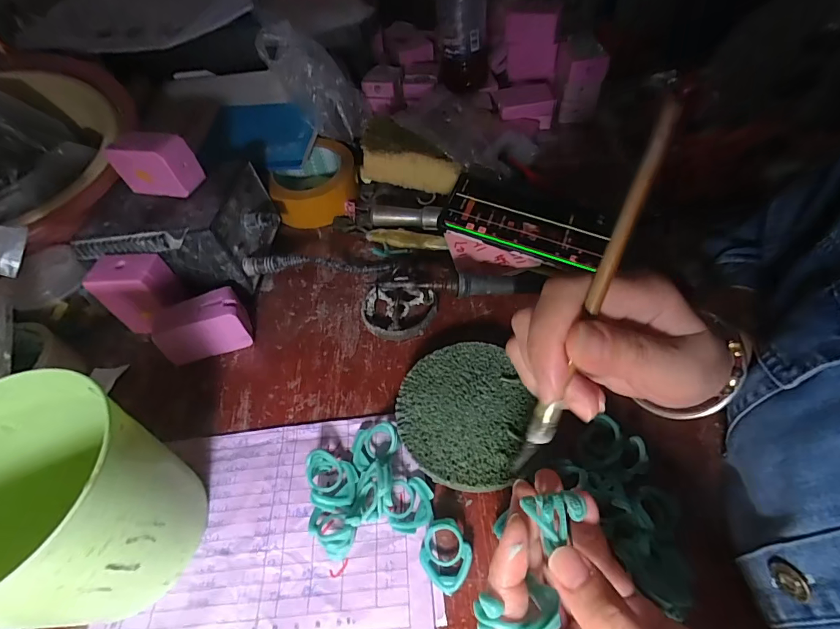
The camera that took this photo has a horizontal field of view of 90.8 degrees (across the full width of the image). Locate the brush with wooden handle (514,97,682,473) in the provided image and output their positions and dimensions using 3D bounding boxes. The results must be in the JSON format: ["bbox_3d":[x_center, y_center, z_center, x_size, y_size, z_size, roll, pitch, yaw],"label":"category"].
[{"bbox_3d":[0.069,-0.002,0.166,0.010,0.155,0.005,23,18,21],"label":"brush with wooden handle"}]

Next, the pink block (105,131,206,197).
[{"bbox_3d":[-0.236,-0.135,0.373,0.070,0.050,0.028,12,54,14],"label":"pink block"}]

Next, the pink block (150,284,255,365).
[{"bbox_3d":[-0.186,0.011,0.362,0.070,0.045,0.034,-17,52,-8],"label":"pink block"}]

